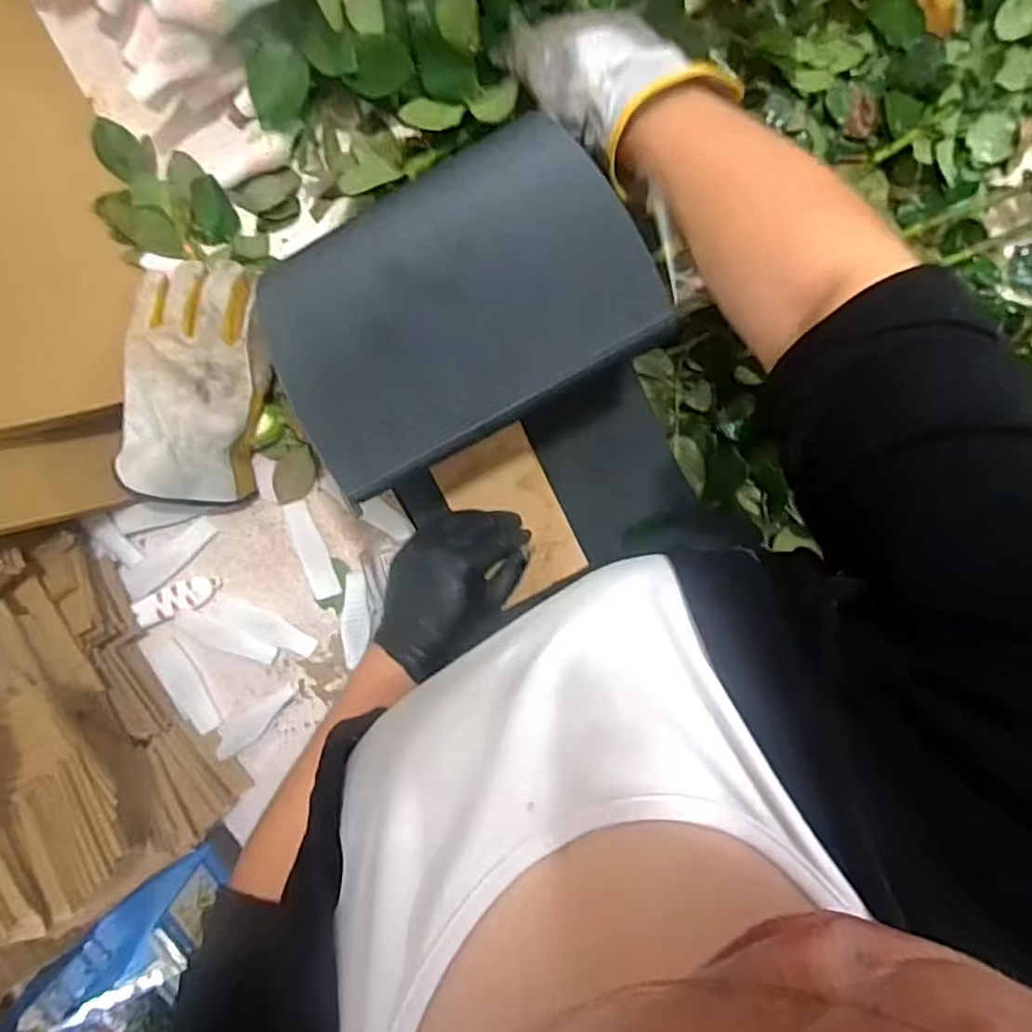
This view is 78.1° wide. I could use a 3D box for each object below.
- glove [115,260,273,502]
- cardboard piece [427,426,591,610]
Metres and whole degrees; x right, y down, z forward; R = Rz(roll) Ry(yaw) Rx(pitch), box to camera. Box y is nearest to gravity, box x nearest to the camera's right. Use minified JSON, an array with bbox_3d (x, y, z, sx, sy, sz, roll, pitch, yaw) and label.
[{"bbox_3d":[-0.256,-0.107,0.519,0.105,0.049,0.193,4,95,-4],"label":"glove"},{"bbox_3d":[-0.003,0.000,0.510,0.078,0.008,0.127,-28,96,-1],"label":"cardboard piece"}]

